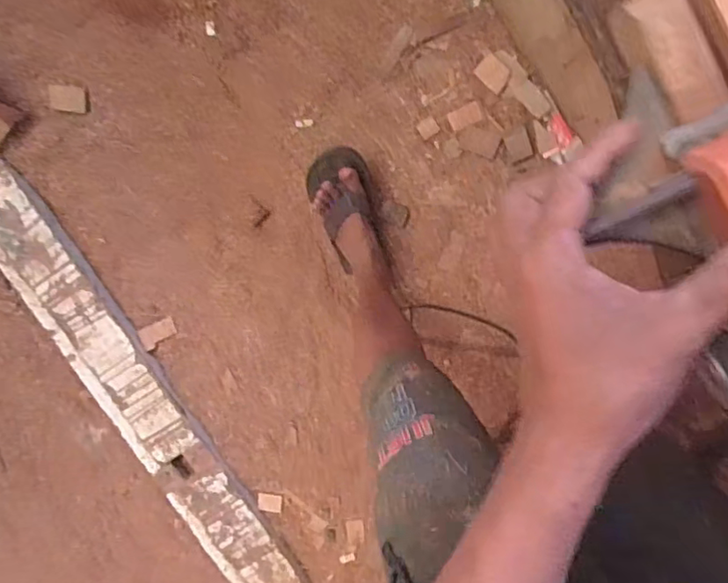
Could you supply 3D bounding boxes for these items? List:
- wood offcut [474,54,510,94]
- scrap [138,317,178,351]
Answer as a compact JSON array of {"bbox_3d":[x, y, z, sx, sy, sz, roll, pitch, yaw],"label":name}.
[{"bbox_3d":[0.224,-0.377,1.047,0.055,0.010,0.043,44,96,-1],"label":"wood offcut"},{"bbox_3d":[-0.396,0.082,1.171,0.075,0.011,0.043,-26,93,6],"label":"scrap"}]

